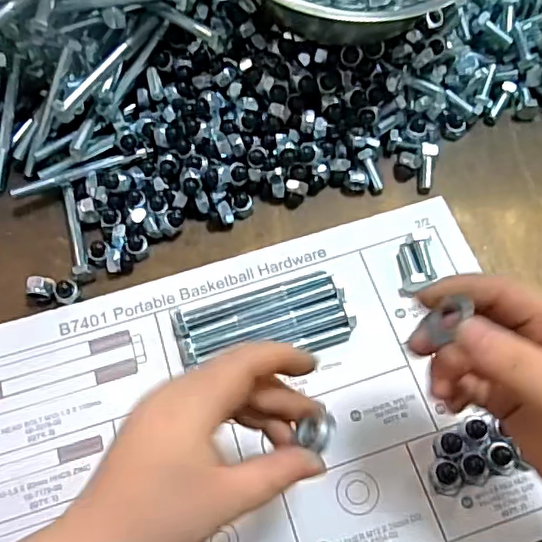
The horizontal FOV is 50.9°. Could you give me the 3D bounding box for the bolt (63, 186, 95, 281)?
[{"bbox_3d":[-0.138,-0.029,0.406,0.011,0.011,0.073,-14,68,-5],"label":"bolt"}]

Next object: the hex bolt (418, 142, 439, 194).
[{"bbox_3d":[0.115,-0.075,0.420,0.012,0.011,0.037,7,90,3],"label":"hex bolt"}]

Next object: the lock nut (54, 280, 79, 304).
[{"bbox_3d":[-0.139,0.013,0.386,0.016,0.008,0.016,0,67,1],"label":"lock nut"}]

